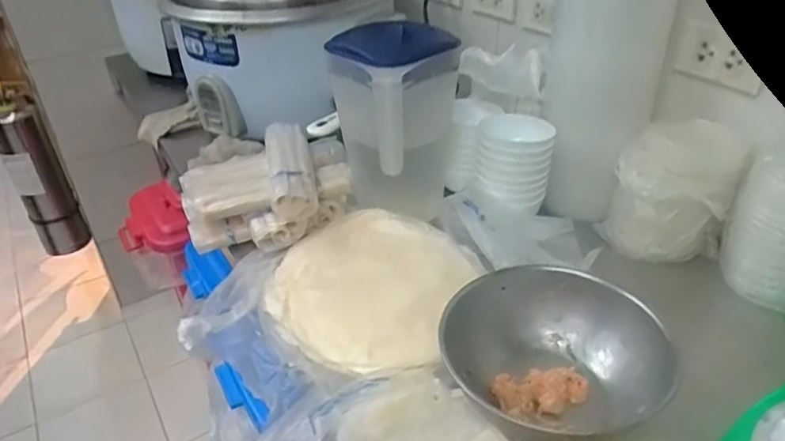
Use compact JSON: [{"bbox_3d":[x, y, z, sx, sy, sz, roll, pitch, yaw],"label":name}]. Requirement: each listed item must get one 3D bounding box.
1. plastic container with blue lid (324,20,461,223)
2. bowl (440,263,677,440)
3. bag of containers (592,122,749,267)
[{"bbox_3d":[0.008,-0.128,0.805,0.144,0.256,0.147,-23,39,-28],"label":"plastic container with blue lid"},{"bbox_3d":[0.164,0.141,0.597,0.185,0.095,0.188,-2,34,1],"label":"bowl"},{"bbox_3d":[0.362,-0.038,0.750,0.084,0.187,0.140,-29,42,-34],"label":"bag of containers"}]

